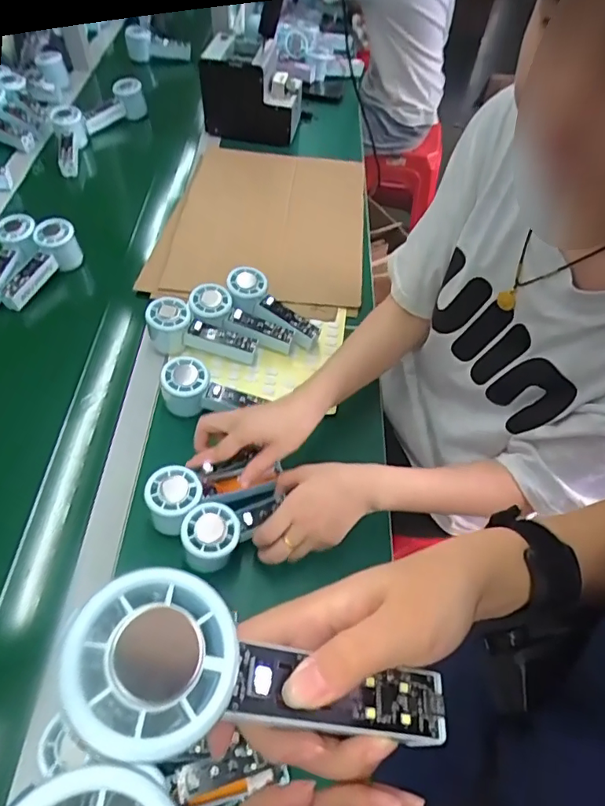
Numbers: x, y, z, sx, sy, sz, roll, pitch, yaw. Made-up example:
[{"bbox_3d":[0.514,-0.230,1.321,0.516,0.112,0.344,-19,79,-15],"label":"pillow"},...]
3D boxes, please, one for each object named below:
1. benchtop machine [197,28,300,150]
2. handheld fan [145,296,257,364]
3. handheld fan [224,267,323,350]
[{"bbox_3d":[-0.093,-0.619,1.001,0.182,0.144,0.136,12,54,4],"label":"benchtop machine"},{"bbox_3d":[-0.137,-0.096,0.683,0.146,0.060,0.046,10,54,2],"label":"handheld fan"},{"bbox_3d":[-0.041,-0.136,0.707,0.151,0.031,0.063,37,58,-1],"label":"handheld fan"}]

